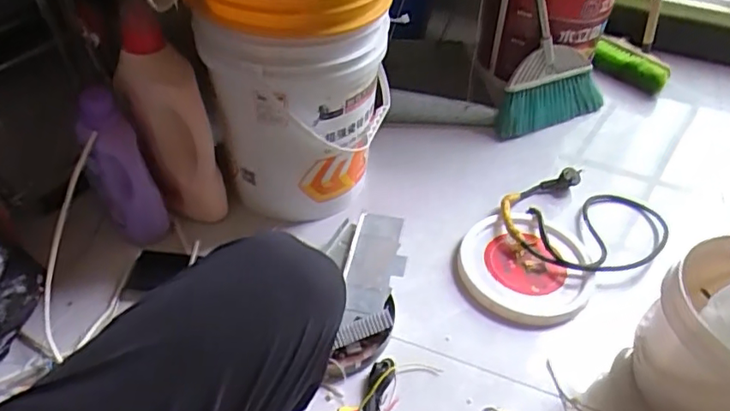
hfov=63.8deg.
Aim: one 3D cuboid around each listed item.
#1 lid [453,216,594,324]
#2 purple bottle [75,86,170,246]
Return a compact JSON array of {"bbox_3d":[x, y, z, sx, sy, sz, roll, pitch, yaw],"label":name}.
[{"bbox_3d":[0.287,0.103,1.042,0.228,0.040,0.229,2,44,-2],"label":"lid"},{"bbox_3d":[-0.393,-0.051,0.957,0.077,0.258,0.118,-31,53,-30],"label":"purple bottle"}]

